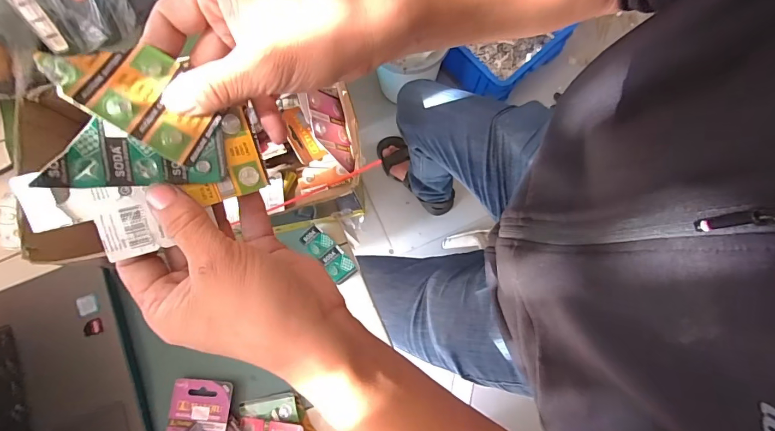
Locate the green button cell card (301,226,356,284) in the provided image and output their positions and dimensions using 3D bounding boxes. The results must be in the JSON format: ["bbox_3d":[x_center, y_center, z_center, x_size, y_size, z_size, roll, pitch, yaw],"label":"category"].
[{"bbox_3d":[-0.053,0.035,0.351,0.026,0.005,0.055,-42,91,21],"label":"green button cell card"}]

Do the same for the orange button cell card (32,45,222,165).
[{"bbox_3d":[-0.126,-0.063,0.203,0.073,0.005,0.047,34,59,-29],"label":"orange button cell card"}]

